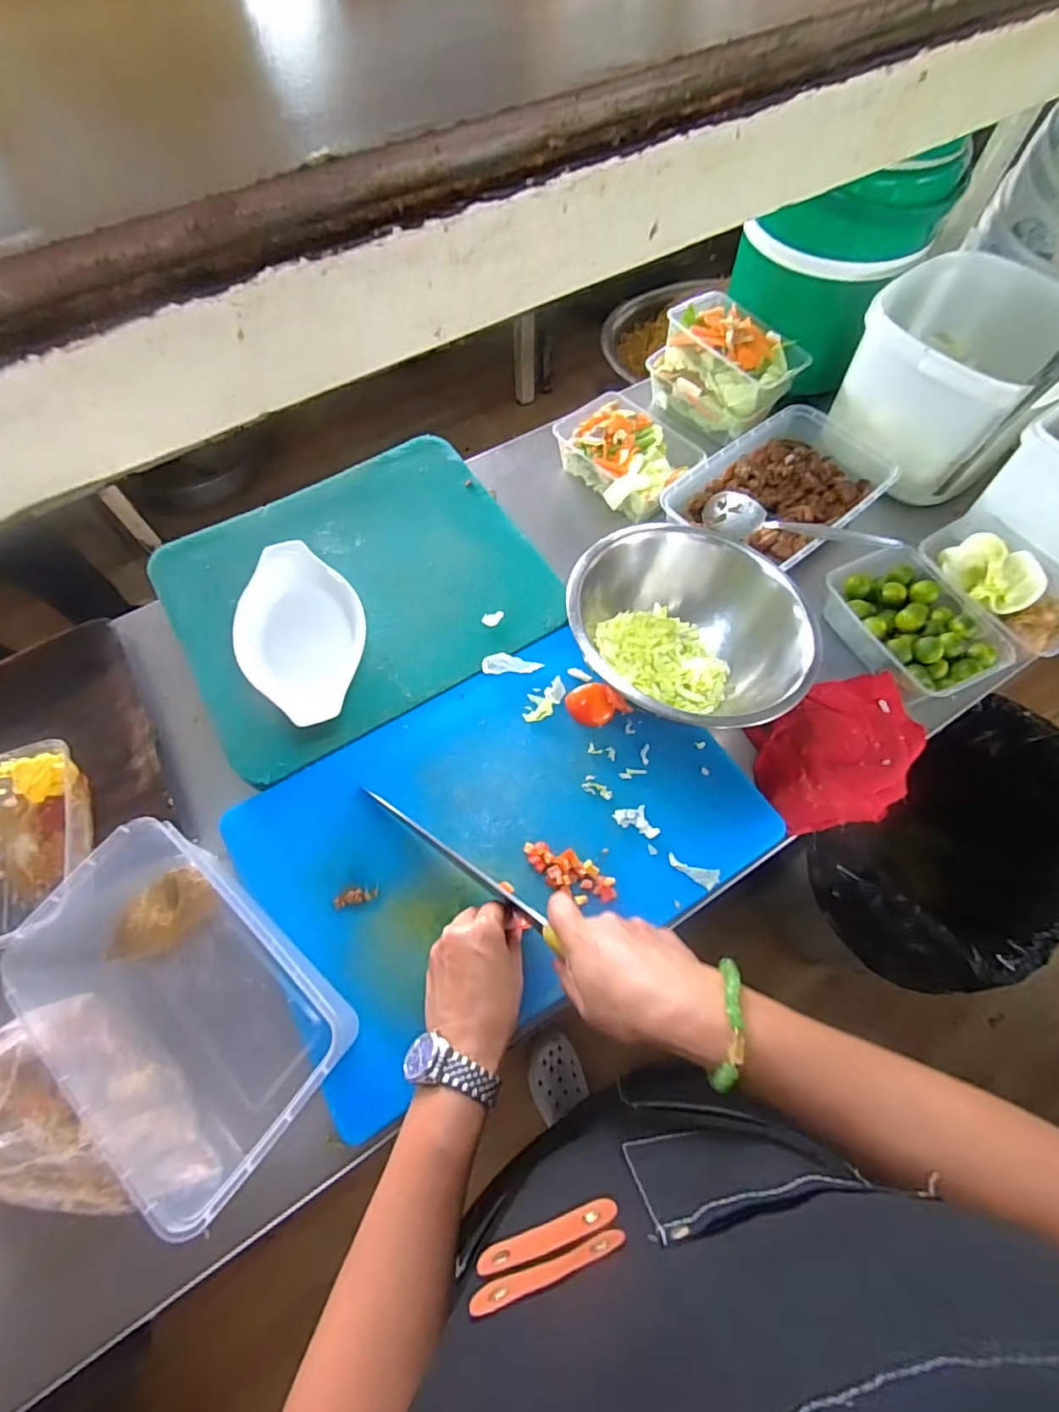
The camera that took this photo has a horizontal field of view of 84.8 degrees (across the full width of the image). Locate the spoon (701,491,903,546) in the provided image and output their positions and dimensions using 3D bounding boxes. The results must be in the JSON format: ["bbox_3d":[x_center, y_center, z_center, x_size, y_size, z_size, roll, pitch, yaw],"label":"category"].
[{"bbox_3d":[0.296,-0.202,0.650,0.205,0.025,0.045,21,68,28],"label":"spoon"}]

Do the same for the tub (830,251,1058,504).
[{"bbox_3d":[0.515,-0.398,0.682,0.223,0.158,0.218,-32,68,-15],"label":"tub"}]

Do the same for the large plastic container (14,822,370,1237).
[{"bbox_3d":[-0.275,0.223,0.449,0.279,0.083,0.167,37,70,17],"label":"large plastic container"}]

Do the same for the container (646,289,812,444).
[{"bbox_3d":[0.265,-0.453,0.780,0.173,0.101,0.112,42,70,18],"label":"container"}]

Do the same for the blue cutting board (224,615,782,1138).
[{"bbox_3d":[-0.026,0.109,0.536,0.425,0.021,0.297,-31,69,-12],"label":"blue cutting board"}]

